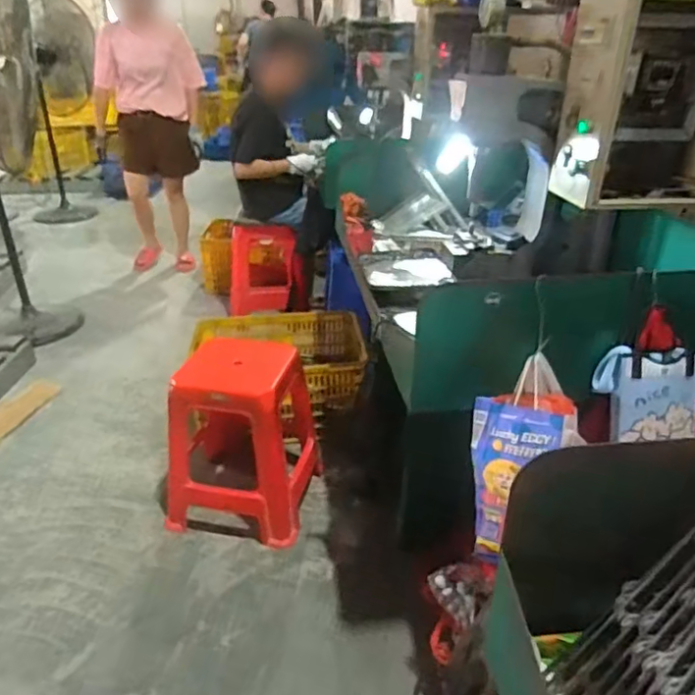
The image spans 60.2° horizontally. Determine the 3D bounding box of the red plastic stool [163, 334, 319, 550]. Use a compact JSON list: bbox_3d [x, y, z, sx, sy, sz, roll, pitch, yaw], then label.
[{"bbox_3d":[-0.303,0.239,1.728,0.386,0.487,0.381,4,28,8],"label":"red plastic stool"}]

